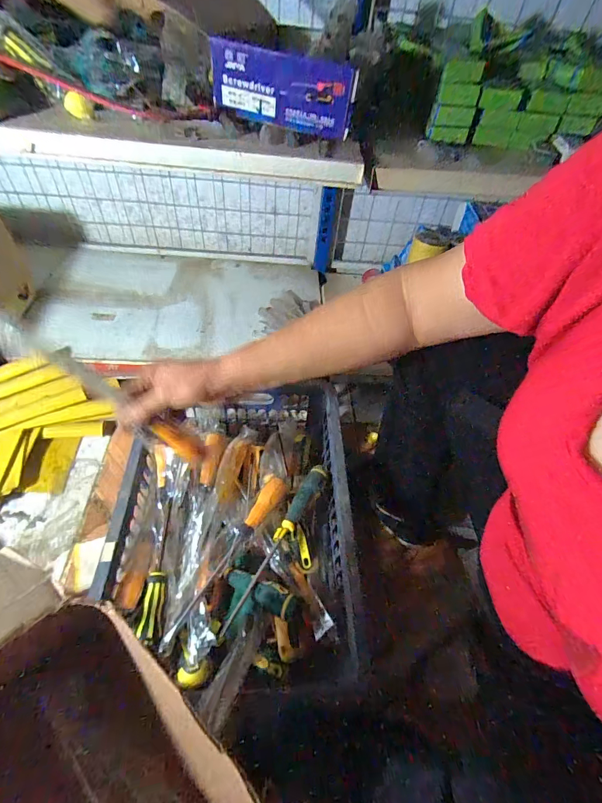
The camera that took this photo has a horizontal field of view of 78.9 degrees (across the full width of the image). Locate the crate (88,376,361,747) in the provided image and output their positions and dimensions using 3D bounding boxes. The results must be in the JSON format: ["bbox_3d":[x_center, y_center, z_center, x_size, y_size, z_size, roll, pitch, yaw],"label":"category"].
[{"bbox_3d":[-0.083,0.151,0.510,0.313,0.091,0.422,3,52,-4],"label":"crate"}]

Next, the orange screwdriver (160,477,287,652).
[{"bbox_3d":[-0.095,0.198,0.485,0.029,0.025,0.242,30,55,16],"label":"orange screwdriver"}]

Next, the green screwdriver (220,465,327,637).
[{"bbox_3d":[-0.027,0.186,0.499,0.027,0.034,0.256,26,55,14],"label":"green screwdriver"}]

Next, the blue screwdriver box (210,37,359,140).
[{"bbox_3d":[-0.021,-0.369,0.436,0.166,0.072,0.022,6,52,-1],"label":"blue screwdriver box"}]

